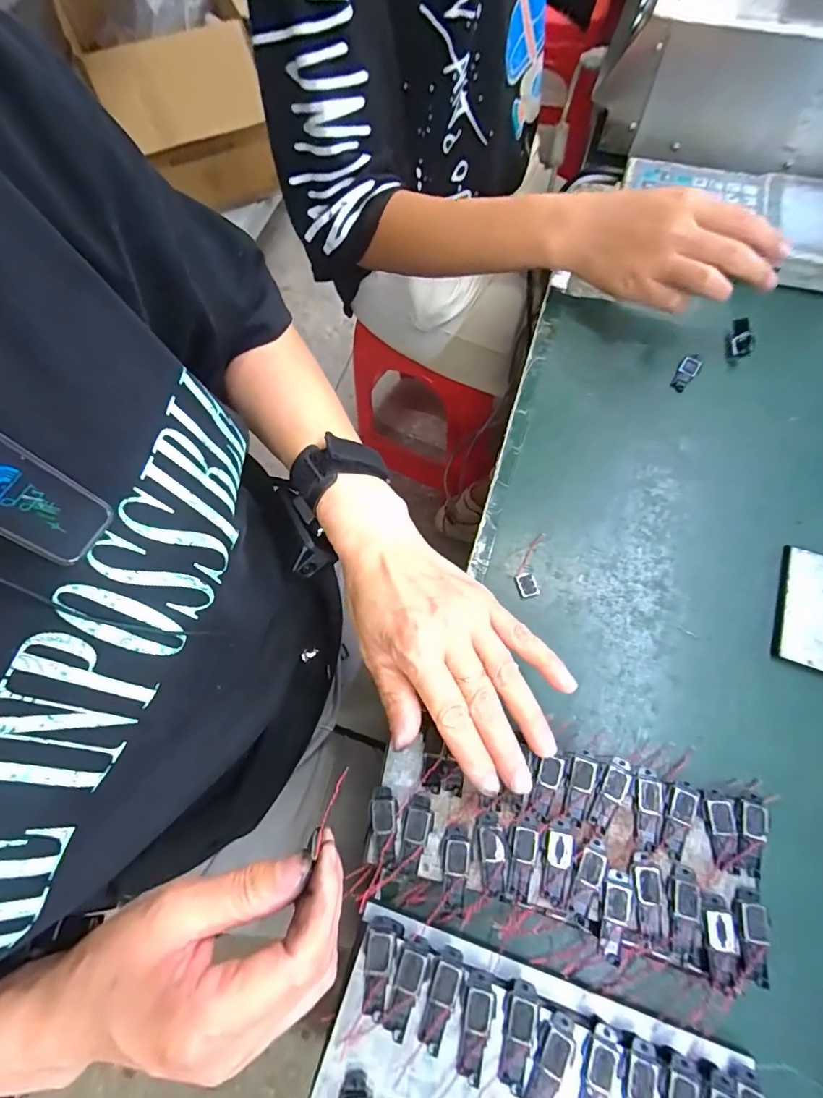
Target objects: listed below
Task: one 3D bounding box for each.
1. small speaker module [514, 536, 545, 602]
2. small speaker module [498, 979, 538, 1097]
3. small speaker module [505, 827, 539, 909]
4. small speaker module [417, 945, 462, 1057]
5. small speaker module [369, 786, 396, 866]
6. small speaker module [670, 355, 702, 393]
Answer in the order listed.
[{"bbox_3d":[0.082,0.011,0.333,0.017,0.004,0.049,9,69,6],"label":"small speaker module"},{"bbox_3d":[0.051,0.232,0.228,0.014,0.004,0.039,9,64,14],"label":"small speaker module"},{"bbox_3d":[0.058,0.167,0.250,0.013,0.004,0.036,13,69,7],"label":"small speaker module"},{"bbox_3d":[0.014,0.220,0.231,0.015,0.004,0.039,15,70,8],"label":"small speaker module"},{"bbox_3d":[-0.015,0.152,0.262,0.014,0.005,0.038,-5,68,1],"label":"small speaker module"},{"bbox_3d":[0.225,-0.145,0.390,0.015,0.004,0.038,33,73,14],"label":"small speaker module"}]

